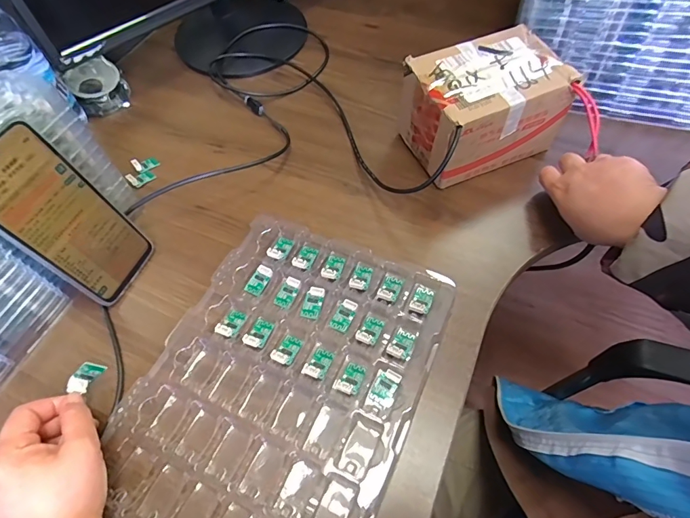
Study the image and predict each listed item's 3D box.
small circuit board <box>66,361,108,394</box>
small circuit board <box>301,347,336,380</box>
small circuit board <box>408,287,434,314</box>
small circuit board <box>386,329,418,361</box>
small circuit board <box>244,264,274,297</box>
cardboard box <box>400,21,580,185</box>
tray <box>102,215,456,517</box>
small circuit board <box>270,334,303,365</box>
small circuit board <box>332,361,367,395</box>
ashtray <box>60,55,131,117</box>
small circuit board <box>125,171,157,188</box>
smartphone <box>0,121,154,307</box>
[{"bbox_3d":[-0.212,0.096,0.342,0.017,0.005,0.028,42,71,-16],"label":"small circuit board"},{"bbox_3d":[-0.022,0.088,0.354,0.019,0.006,0.028,20,62,15],"label":"small circuit board"},{"bbox_3d":[0.070,0.037,0.379,0.017,0.005,0.026,22,62,16],"label":"small circuit board"},{"bbox_3d":[0.049,0.072,0.358,0.020,0.006,0.027,18,61,14],"label":"small circuit board"},{"bbox_3d":[-0.083,0.021,0.402,0.020,0.007,0.028,27,64,19],"label":"small circuit board"},{"bbox_3d":[0.151,-0.160,0.455,0.153,0.102,0.106,-20,59,-8],"label":"cardboard box"},{"bbox_3d":[-0.051,0.096,0.346,0.213,0.020,0.275,21,62,16],"label":"tray"},{"bbox_3d":[-0.050,0.078,0.361,0.018,0.008,0.026,25,63,18],"label":"small circuit board"},{"bbox_3d":[0.005,0.097,0.346,0.018,0.008,0.028,21,62,16],"label":"small circuit board"},{"bbox_3d":[-0.322,-0.226,0.551,0.067,0.047,0.056,-37,63,-17],"label":"ashtray"},{"bbox_3d":[-0.237,-0.095,0.484,0.028,0.010,0.015,-29,61,-13],"label":"small circuit board"},{"bbox_3d":[-0.235,-0.031,0.357,0.005,0.162,0.077,9,57,27],"label":"smartphone"}]

